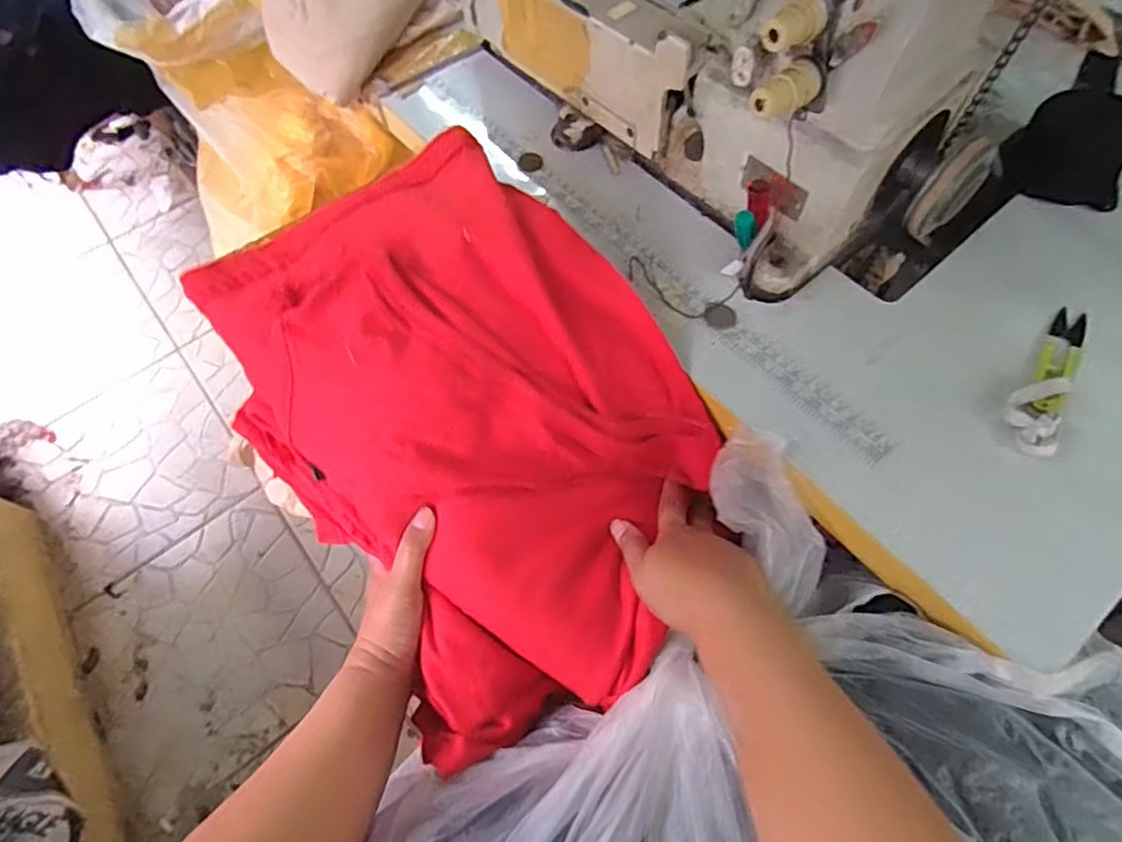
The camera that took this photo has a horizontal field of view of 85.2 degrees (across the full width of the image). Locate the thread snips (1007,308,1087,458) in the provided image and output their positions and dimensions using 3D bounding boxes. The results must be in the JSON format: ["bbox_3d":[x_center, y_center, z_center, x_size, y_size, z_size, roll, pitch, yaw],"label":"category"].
[{"bbox_3d":[0.339,-0.034,0.420,0.034,0.020,0.129,28,67,15],"label":"thread snips"}]

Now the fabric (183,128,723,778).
[{"bbox_3d":[-0.053,0.006,0.418,0.273,0.164,0.343,-35,67,-15],"label":"fabric"}]

